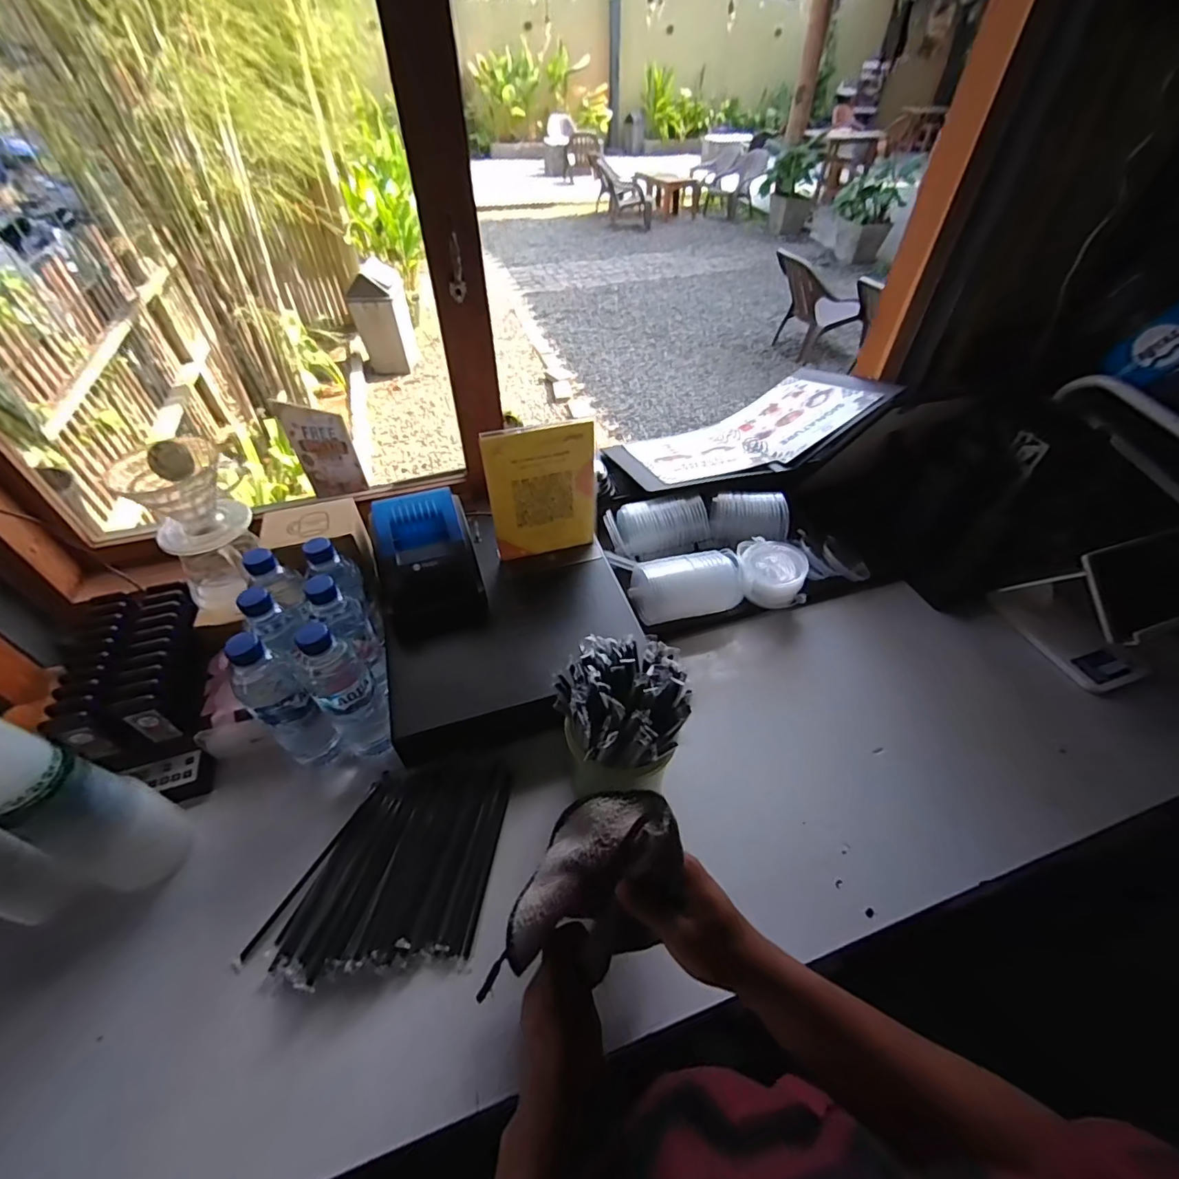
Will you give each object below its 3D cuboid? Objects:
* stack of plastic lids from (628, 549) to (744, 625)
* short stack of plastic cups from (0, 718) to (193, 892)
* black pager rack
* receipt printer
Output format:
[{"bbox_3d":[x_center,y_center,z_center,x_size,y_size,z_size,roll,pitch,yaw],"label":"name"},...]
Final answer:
[{"bbox_3d":[0.149,-0.006,0.811,0.149,0.092,0.089,-14,49,-13],"label":"stack of plastic lids"},{"bbox_3d":[-0.503,0.197,0.489,0.101,0.261,0.082,14,48,12],"label":"short stack of plastic cups"},{"bbox_3d":[-0.565,0.129,0.663,0.136,0.103,0.284,-18,50,-17],"label":"black pager rack"},{"bbox_3d":[-0.219,-0.035,0.712,0.122,0.133,0.154,-15,49,-14],"label":"receipt printer"}]

